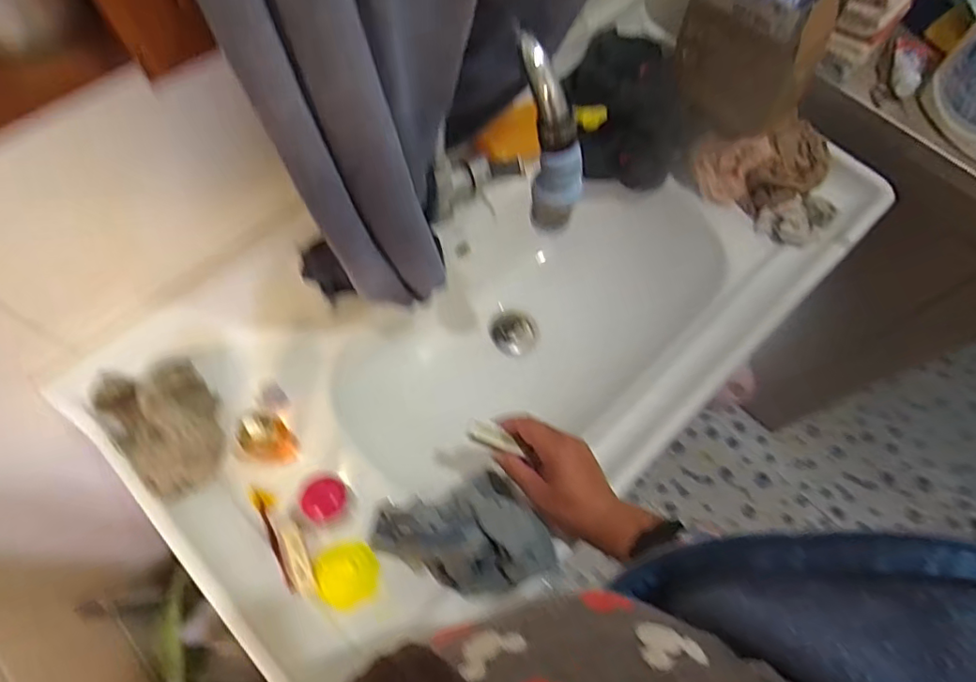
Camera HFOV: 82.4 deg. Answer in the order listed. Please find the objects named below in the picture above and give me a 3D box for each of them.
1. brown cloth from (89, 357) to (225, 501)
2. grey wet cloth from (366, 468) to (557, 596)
[{"bbox_3d":[-0.329,0.084,0.570,0.097,0.056,0.143,-36,74,-17],"label":"brown cloth"},{"bbox_3d":[-0.027,0.195,0.544,0.163,0.064,0.119,-18,69,-11],"label":"grey wet cloth"}]

